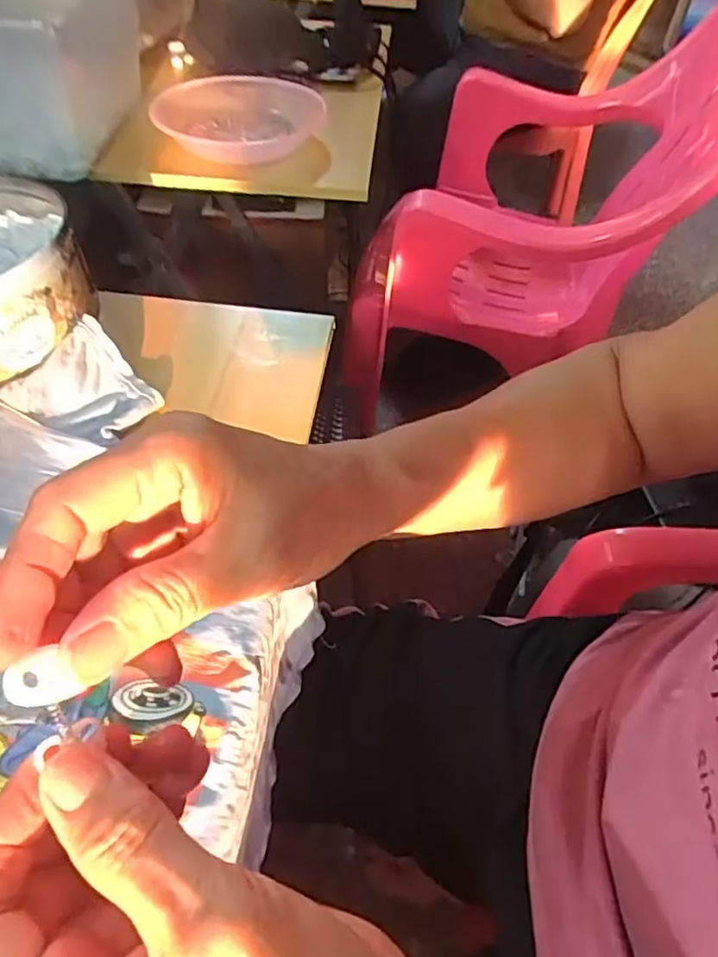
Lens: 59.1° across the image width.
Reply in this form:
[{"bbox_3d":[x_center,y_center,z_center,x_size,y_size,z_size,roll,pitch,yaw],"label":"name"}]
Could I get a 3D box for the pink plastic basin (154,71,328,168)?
[{"bbox_3d":[-0.139,-0.440,0.770,0.180,0.049,0.221,10,49,5],"label":"pink plastic basin"}]

